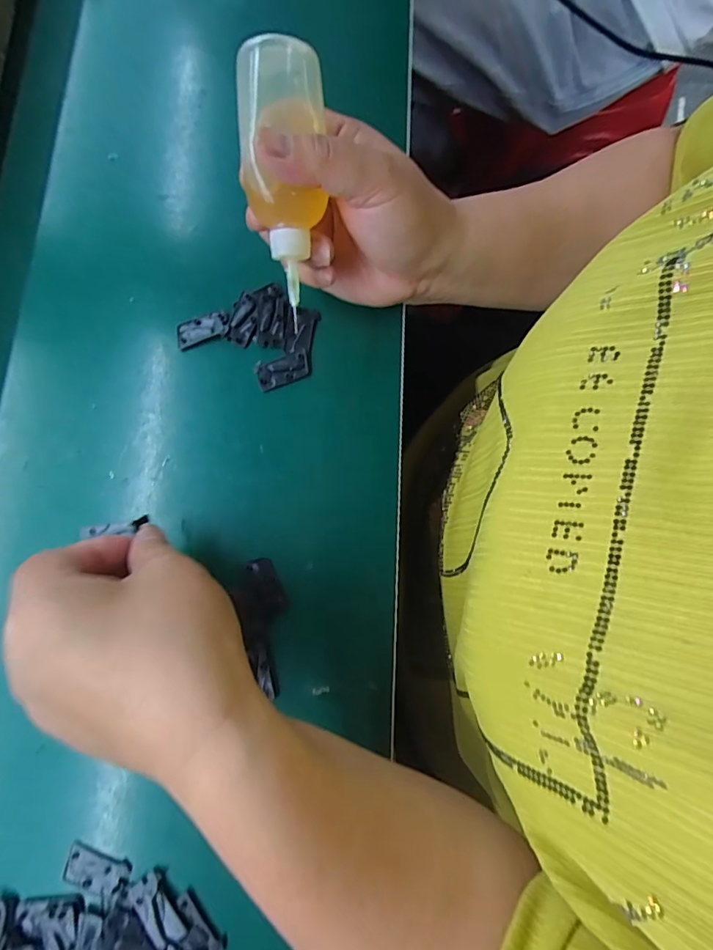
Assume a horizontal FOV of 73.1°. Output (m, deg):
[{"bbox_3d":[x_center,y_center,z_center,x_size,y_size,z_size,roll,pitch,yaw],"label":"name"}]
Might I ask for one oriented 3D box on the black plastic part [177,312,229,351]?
[{"bbox_3d":[-0.098,-0.093,0.306,0.034,0.008,0.016,-19,79,-4],"label":"black plastic part"}]

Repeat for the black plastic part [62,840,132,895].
[{"bbox_3d":[-0.138,0.210,0.255,0.033,0.004,0.017,17,79,3],"label":"black plastic part"}]

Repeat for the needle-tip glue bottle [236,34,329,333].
[{"bbox_3d":[-0.036,-0.142,0.232,0.040,0.048,0.114,-2,90,0],"label":"needle-tip glue bottle"}]

